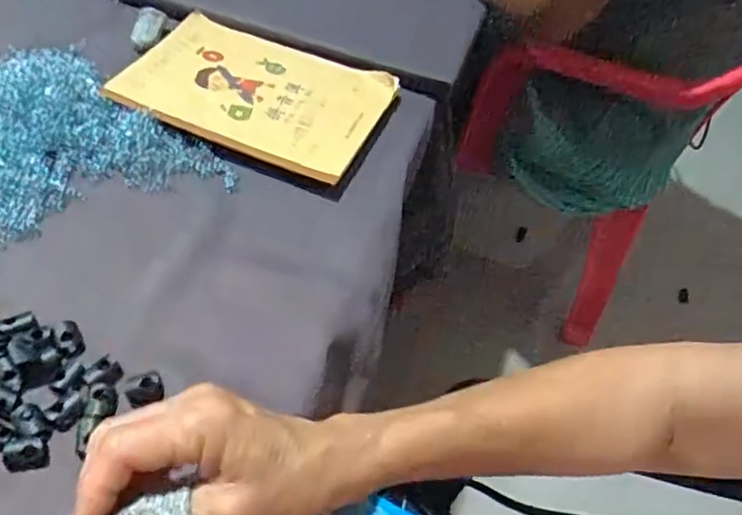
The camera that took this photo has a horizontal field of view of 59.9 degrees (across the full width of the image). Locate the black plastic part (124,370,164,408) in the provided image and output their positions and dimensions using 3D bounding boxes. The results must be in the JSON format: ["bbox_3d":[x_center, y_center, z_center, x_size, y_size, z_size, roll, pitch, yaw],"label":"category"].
[{"bbox_3d":[-0.131,0.075,0.371,0.021,0.011,0.015,-14,55,-19],"label":"black plastic part"}]

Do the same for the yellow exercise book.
[{"bbox_3d":[-0.095,-0.141,0.538,0.206,0.016,0.137,22,52,9],"label":"yellow exercise book"}]

